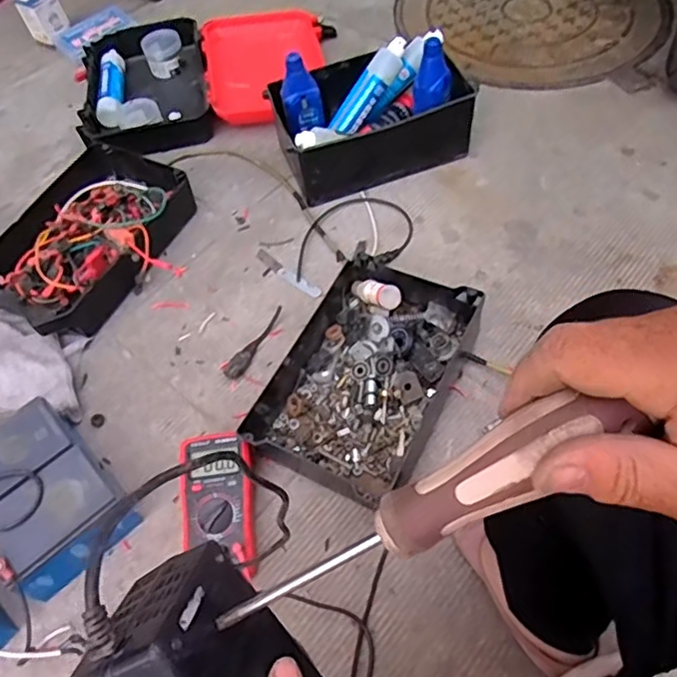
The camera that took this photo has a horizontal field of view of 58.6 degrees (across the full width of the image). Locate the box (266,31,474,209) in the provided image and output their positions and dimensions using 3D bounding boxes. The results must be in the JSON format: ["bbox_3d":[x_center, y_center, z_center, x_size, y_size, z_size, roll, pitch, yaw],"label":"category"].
[{"bbox_3d":[0.053,-0.400,1.080,0.314,0.170,0.213,-21,58,-8],"label":"box"}]

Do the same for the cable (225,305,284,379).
[{"bbox_3d":[-0.126,0.005,0.928,0.027,0.016,0.143,25,63,19],"label":"cable"}]

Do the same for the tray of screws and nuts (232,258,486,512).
[{"bbox_3d":[0.036,0.048,0.846,0.231,0.087,0.313,25,63,19],"label":"tray of screws and nuts"}]

